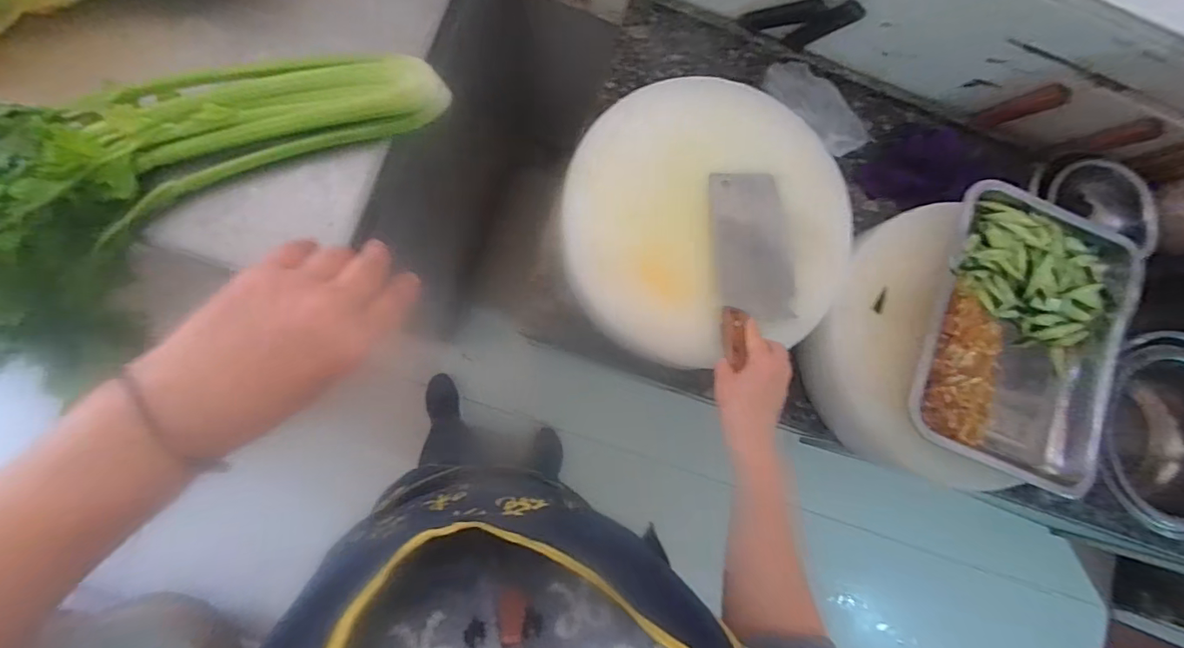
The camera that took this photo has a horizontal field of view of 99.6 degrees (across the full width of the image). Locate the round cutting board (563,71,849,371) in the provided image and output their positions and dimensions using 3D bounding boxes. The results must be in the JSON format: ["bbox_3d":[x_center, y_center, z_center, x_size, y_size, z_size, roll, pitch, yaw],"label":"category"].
[{"bbox_3d":[0.149,-0.133,0.636,0.357,0.050,0.335,1,84,-7],"label":"round cutting board"}]

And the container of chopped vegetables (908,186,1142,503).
[{"bbox_3d":[0.548,0.012,0.633,0.280,0.047,0.355,20,82,-4],"label":"container of chopped vegetables"}]

